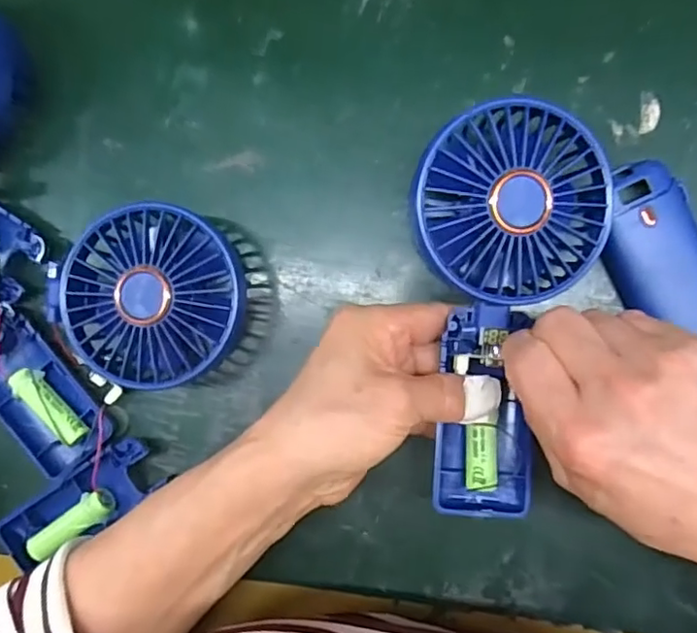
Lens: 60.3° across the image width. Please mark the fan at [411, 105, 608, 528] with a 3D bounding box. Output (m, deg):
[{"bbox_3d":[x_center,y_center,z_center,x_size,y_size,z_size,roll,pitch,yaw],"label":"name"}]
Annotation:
[{"bbox_3d":[0.067,0.001,0.265,0.080,0.027,0.180,5,101,7],"label":"fan"}]

